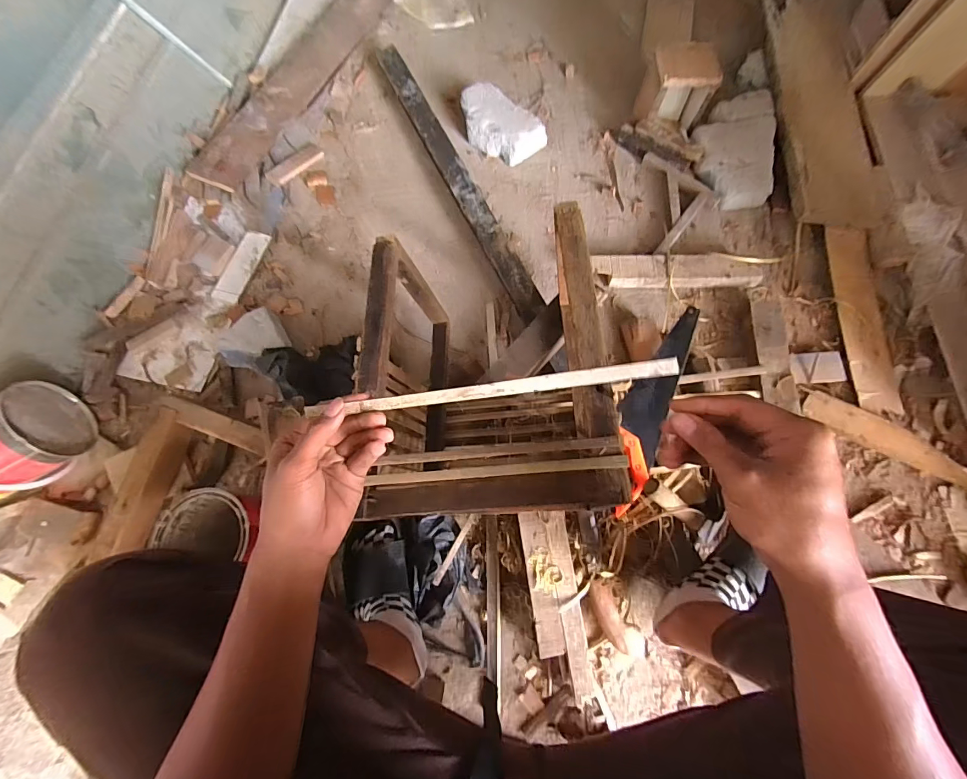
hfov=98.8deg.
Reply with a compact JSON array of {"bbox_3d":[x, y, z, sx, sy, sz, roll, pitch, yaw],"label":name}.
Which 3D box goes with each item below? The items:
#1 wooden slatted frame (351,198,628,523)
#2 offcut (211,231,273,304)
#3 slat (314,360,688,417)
[{"bbox_3d":[0.002,-0.011,0.614,0.300,0.329,0.363,-3,74,-1],"label":"wooden slatted frame"},{"bbox_3d":[-0.534,-0.273,0.915,0.061,0.004,0.177,16,74,5],"label":"offcut"},{"bbox_3d":[0.003,0.001,0.321,0.282,0.007,0.012,-7,74,7],"label":"slat"}]

